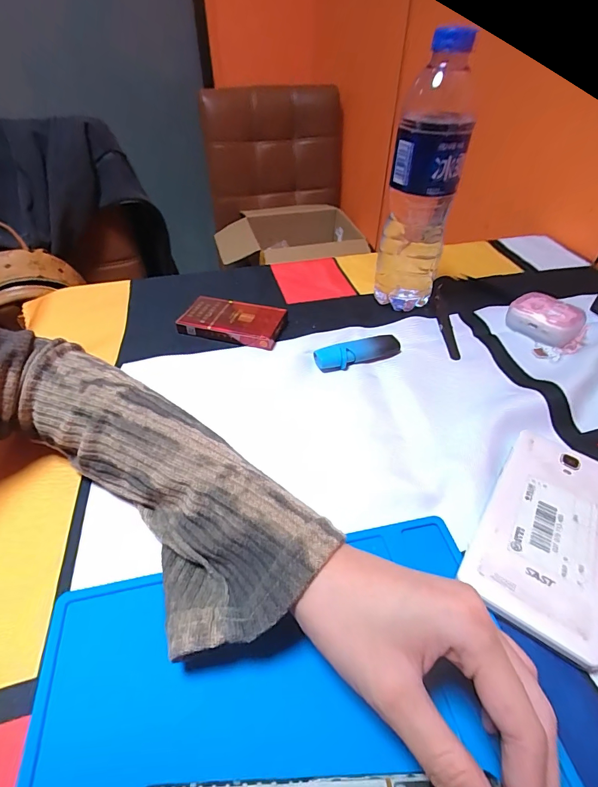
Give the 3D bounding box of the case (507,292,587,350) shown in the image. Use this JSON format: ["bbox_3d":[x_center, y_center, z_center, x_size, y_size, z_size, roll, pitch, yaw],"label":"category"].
[{"bbox_3d":[0.246,-0.073,0.393,0.039,0.030,0.064,-31,52,-28],"label":"case"}]

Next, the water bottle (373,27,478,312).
[{"bbox_3d":[0.114,-0.182,0.367,0.060,0.217,0.056,13,45,13],"label":"water bottle"}]

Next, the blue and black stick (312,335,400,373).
[{"bbox_3d":[0.056,-0.039,0.370,0.084,0.013,0.022,-14,45,-15],"label":"blue and black stick"}]

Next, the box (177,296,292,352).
[{"bbox_3d":[-0.068,-0.073,0.402,0.102,0.017,0.052,9,44,9],"label":"box"}]

